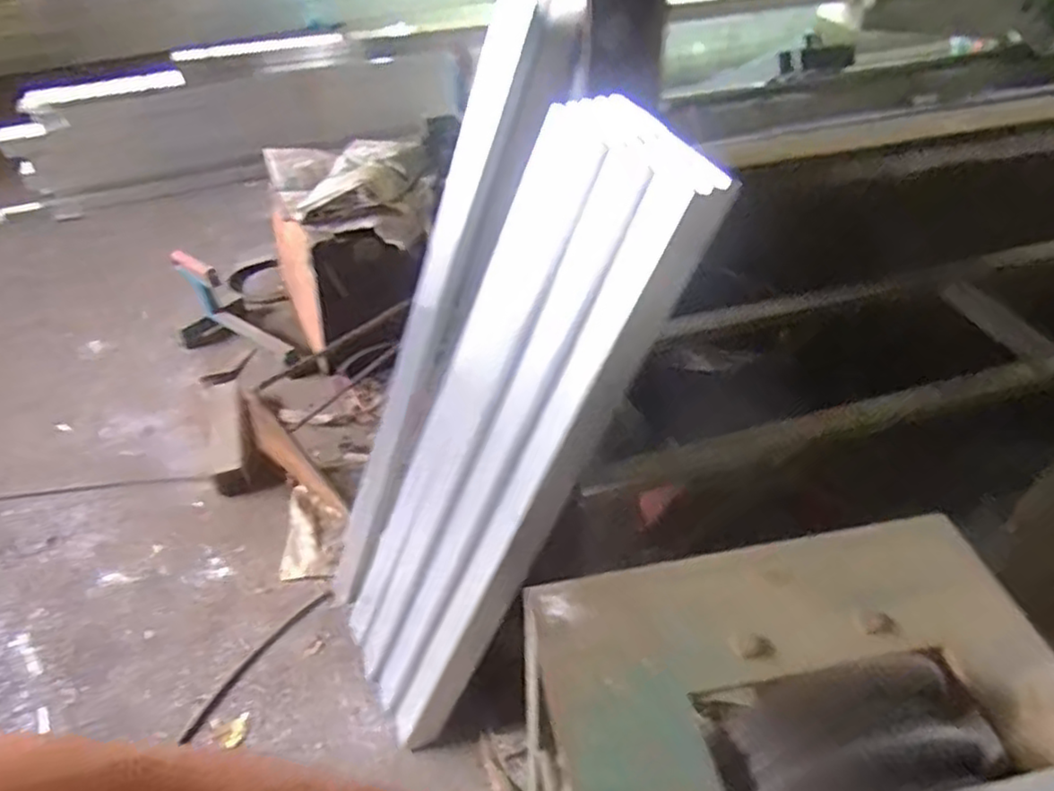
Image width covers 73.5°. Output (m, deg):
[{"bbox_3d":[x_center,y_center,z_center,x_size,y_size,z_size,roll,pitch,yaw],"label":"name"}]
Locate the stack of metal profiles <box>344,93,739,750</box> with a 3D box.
[{"bbox_3d":[-0.065,0.118,1.149,0.108,1.151,0.333,5,36,-32],"label":"stack of metal profiles"}]

